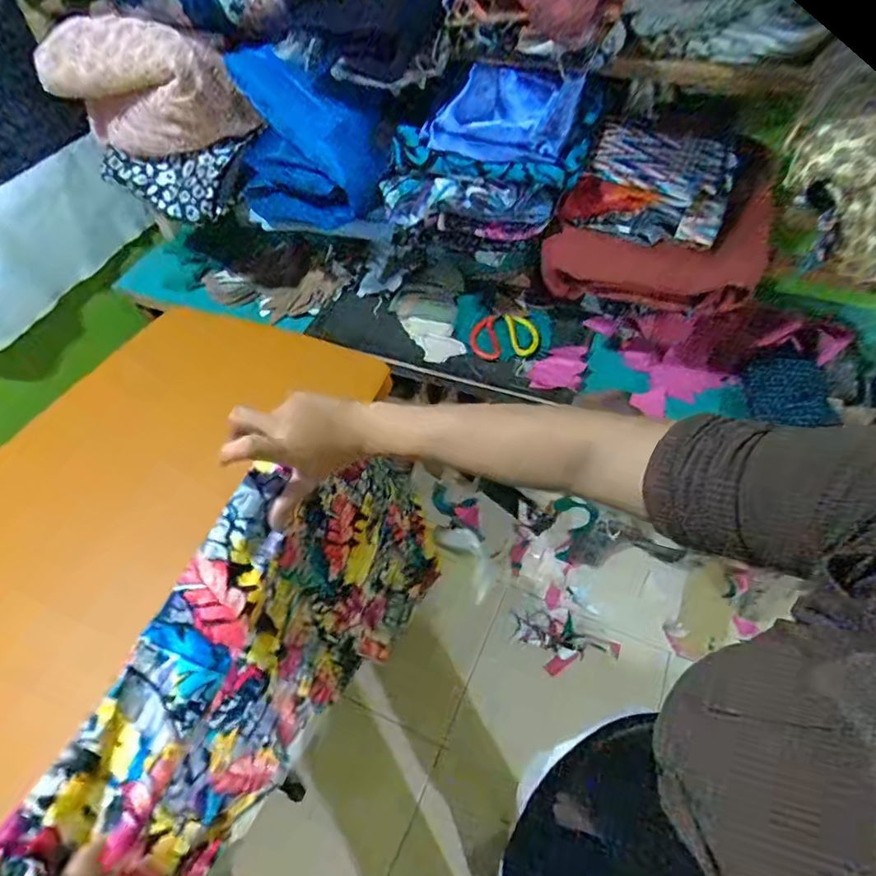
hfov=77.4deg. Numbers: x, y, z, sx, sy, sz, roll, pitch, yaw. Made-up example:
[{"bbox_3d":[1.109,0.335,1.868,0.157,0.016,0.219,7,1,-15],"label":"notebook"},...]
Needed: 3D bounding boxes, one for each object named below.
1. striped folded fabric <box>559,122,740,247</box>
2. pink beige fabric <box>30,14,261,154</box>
[{"bbox_3d":[0.287,-0.346,0.741,0.201,0.100,0.115,13,53,13],"label":"striped folded fabric"},{"bbox_3d":[-0.446,-0.534,0.847,0.306,0.174,0.088,12,53,12],"label":"pink beige fabric"}]

